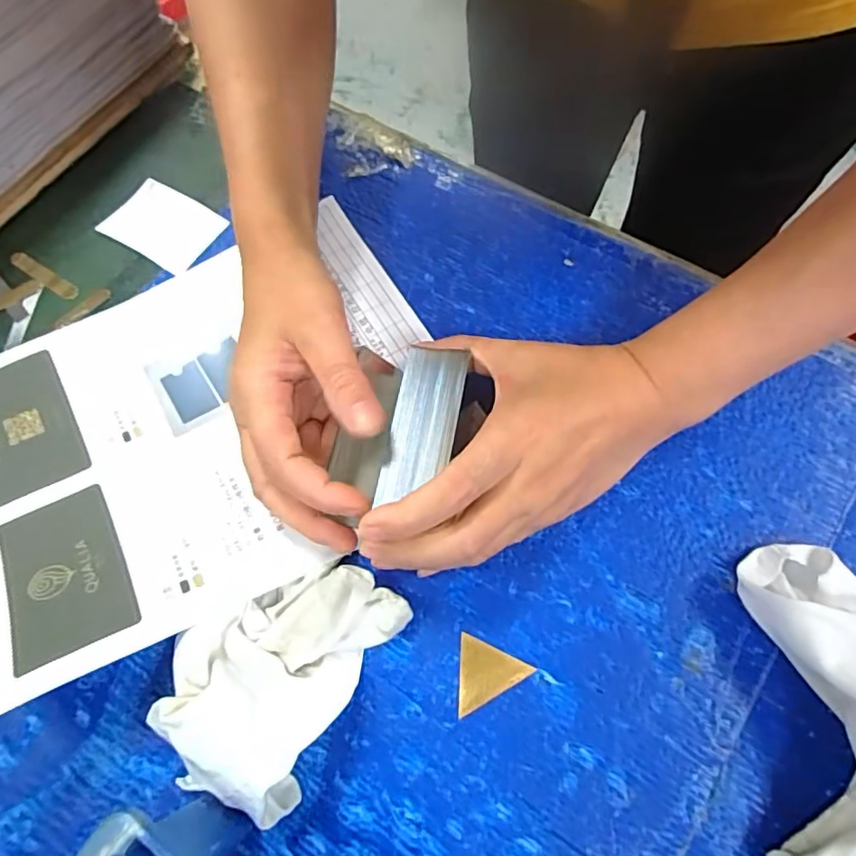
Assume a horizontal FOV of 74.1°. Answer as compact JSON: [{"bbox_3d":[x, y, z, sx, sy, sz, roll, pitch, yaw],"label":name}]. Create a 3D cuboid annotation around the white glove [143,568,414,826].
[{"bbox_3d":[-0.070,0.107,0.253,0.078,0.043,0.112,28,72,13],"label":"white glove"}]

